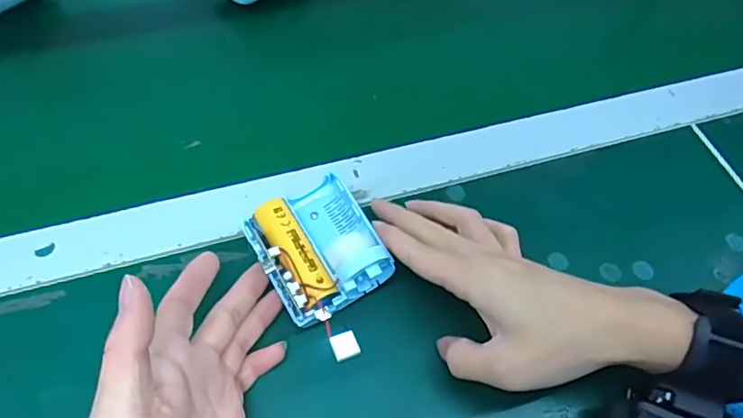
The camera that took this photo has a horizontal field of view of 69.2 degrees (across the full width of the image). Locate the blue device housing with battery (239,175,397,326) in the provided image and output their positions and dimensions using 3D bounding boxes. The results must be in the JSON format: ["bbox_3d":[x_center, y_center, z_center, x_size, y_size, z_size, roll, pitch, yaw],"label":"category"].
[{"bbox_3d":[-0.033,0.022,0.332,0.068,0.024,0.078,-26,62,-18],"label":"blue device housing with battery"}]

